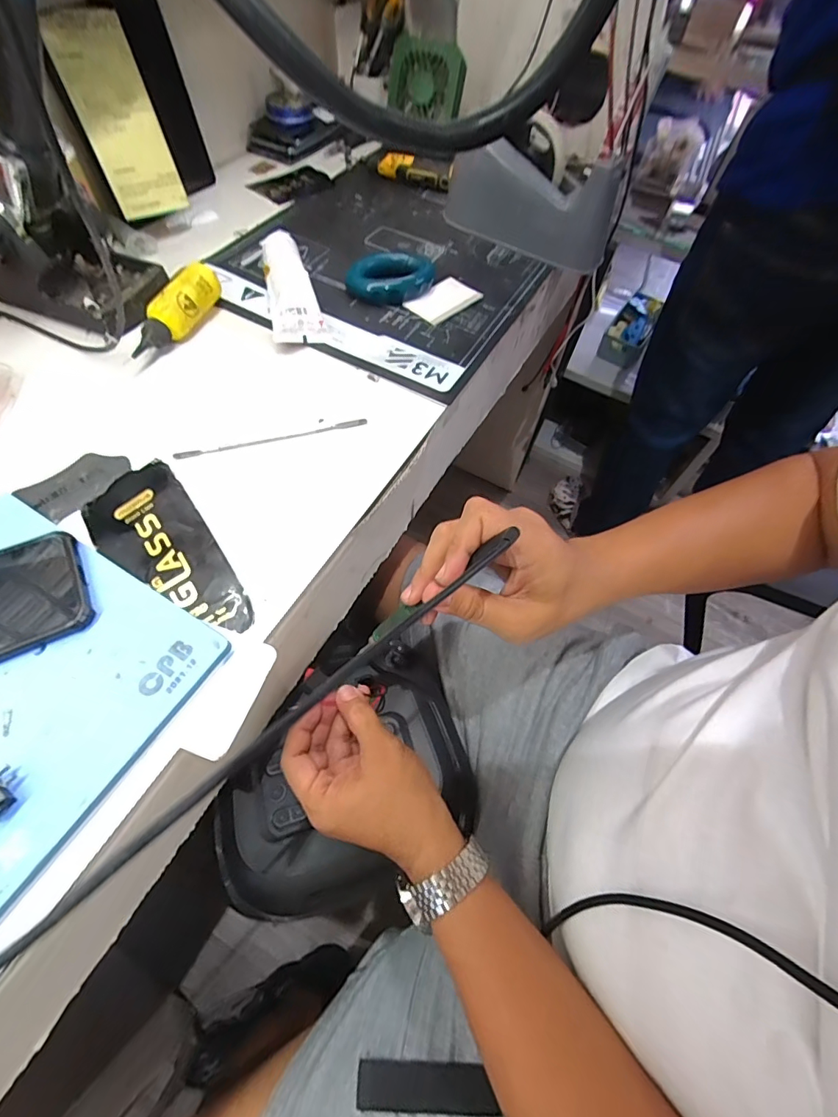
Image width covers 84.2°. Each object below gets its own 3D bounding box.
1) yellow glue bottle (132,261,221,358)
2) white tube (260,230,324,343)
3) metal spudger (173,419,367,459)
[{"bbox_3d":[-0.230,-0.235,0.446,0.030,0.042,0.112,19,59,7],"label":"yellow glue bottle"},{"bbox_3d":[-0.130,-0.280,0.476,0.051,0.041,0.143,-9,60,-10],"label":"white tube"},{"bbox_3d":[-0.124,-0.104,0.398,0.161,0.004,0.008,-16,61,-14],"label":"metal spudger"}]

